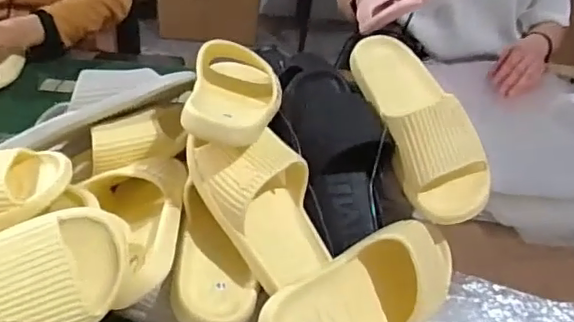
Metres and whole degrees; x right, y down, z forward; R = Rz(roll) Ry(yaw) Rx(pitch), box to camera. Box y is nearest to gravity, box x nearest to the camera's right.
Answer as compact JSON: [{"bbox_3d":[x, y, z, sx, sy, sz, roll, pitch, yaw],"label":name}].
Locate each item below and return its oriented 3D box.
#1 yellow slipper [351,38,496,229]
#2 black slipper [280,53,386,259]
[{"bbox_3d":[0.158,-0.054,0.689,0.097,0.076,0.253,-9,56,-20],"label":"yellow slipper"},{"bbox_3d":[0.056,-0.019,0.677,0.110,0.069,0.251,-5,67,-15],"label":"black slipper"}]

